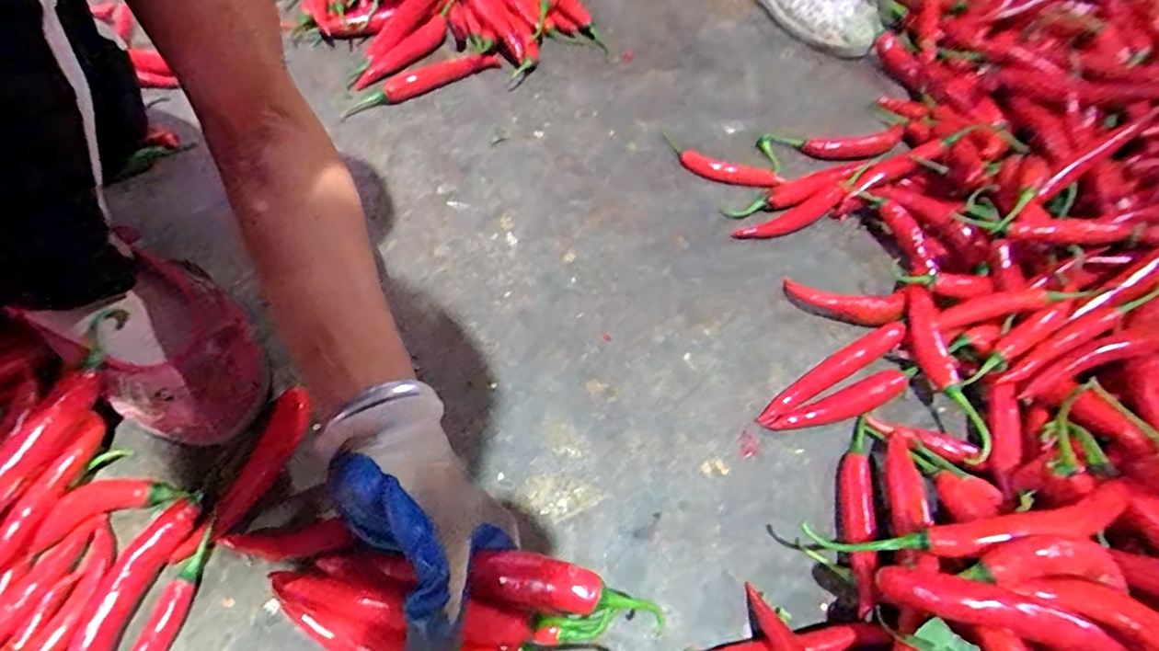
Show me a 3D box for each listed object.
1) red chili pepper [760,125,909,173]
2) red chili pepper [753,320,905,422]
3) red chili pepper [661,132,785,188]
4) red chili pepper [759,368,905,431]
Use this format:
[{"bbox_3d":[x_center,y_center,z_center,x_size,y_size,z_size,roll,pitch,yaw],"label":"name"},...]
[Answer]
[{"bbox_3d":[0.245,-0.172,0.538,0.140,0.023,0.048,1,58,-2],"label":"red chili pepper"},{"bbox_3d":[0.184,0.033,0.409,0.130,0.020,0.018,-26,62,-18],"label":"red chili pepper"},{"bbox_3d":[0.126,-0.148,0.517,0.116,0.015,0.029,29,61,15],"label":"red chili pepper"},{"bbox_3d":[0.183,0.055,0.391,0.104,0.024,0.020,-18,60,-14],"label":"red chili pepper"}]

